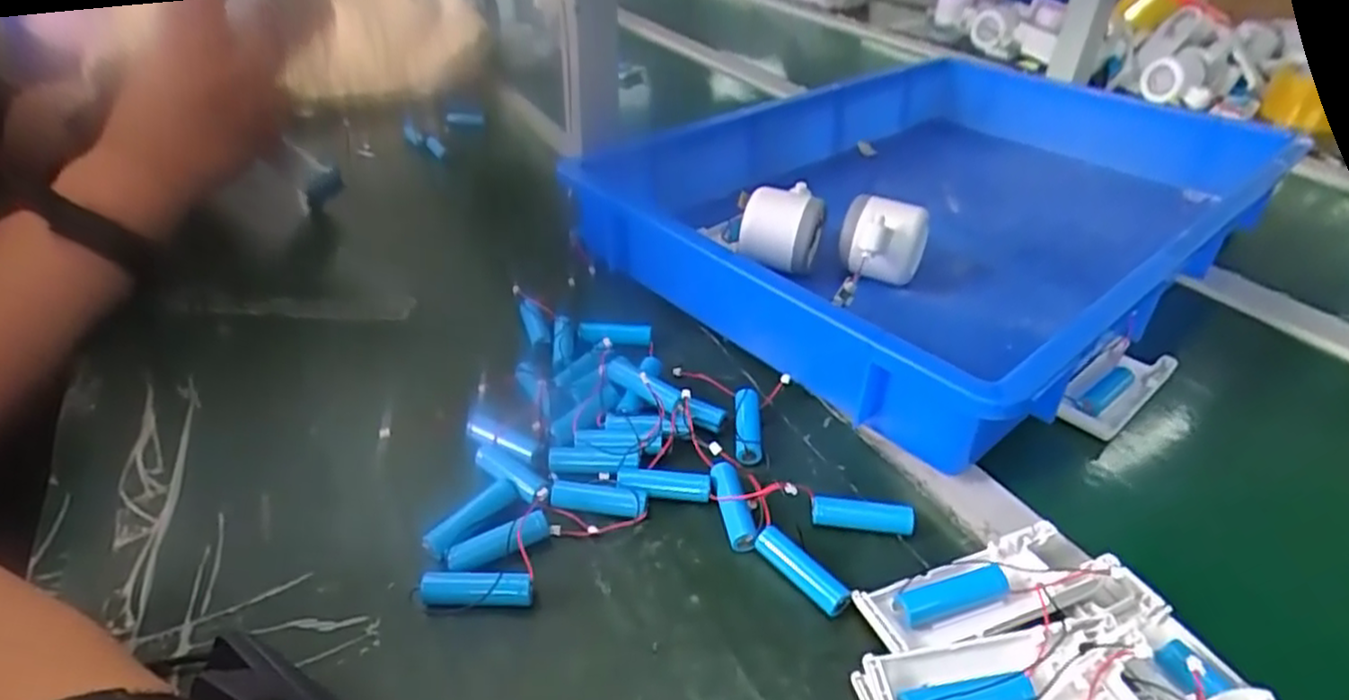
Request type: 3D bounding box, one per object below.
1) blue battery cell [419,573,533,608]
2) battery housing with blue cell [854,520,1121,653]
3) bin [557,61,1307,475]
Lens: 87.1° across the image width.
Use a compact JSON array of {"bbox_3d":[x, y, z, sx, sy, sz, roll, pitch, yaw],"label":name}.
[{"bbox_3d":[-0.089,0.109,0.323,0.049,0.012,0.013,-1,37,-2],"label":"blue battery cell"},{"bbox_3d":[0.137,0.107,0.316,0.104,0.026,0.038,-10,38,-14],"label":"battery housing with blue cell"},{"bbox_3d":[0.241,-0.138,0.598,0.584,0.089,0.365,-28,45,-32],"label":"bin"}]

